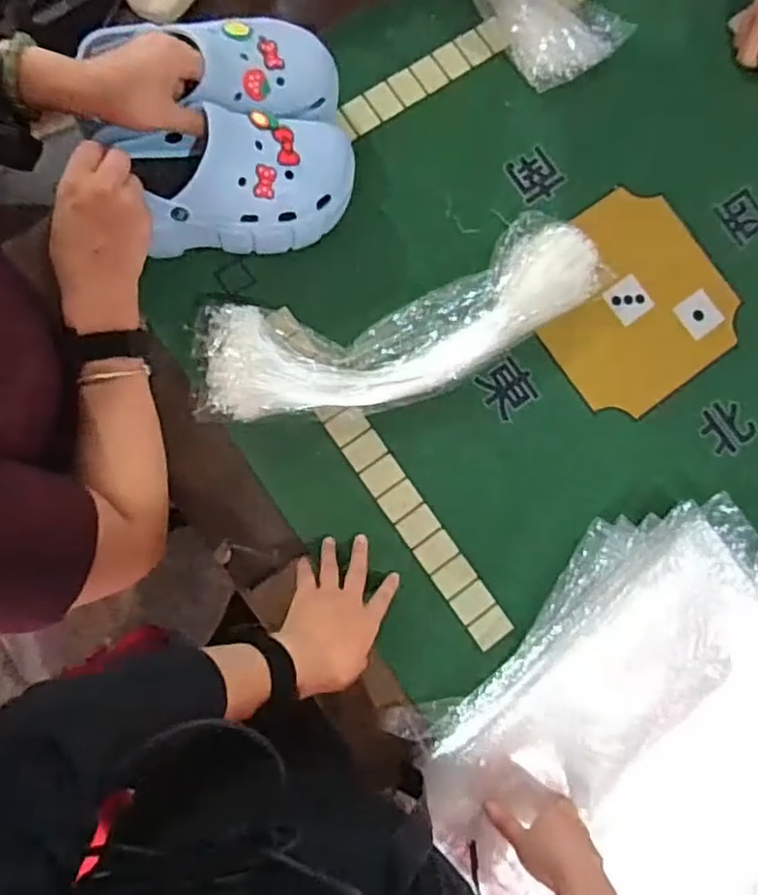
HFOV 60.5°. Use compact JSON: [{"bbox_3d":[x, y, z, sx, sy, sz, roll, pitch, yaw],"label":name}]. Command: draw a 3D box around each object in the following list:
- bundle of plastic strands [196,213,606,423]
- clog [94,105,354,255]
[{"bbox_3d":[0.025,-0.123,0.656,0.412,0.063,0.133,-19,87,-8],"label":"bundle of plastic strands"},{"bbox_3d":[-0.130,-0.245,0.614,0.211,0.097,0.117,0,84,-7],"label":"clog"}]

